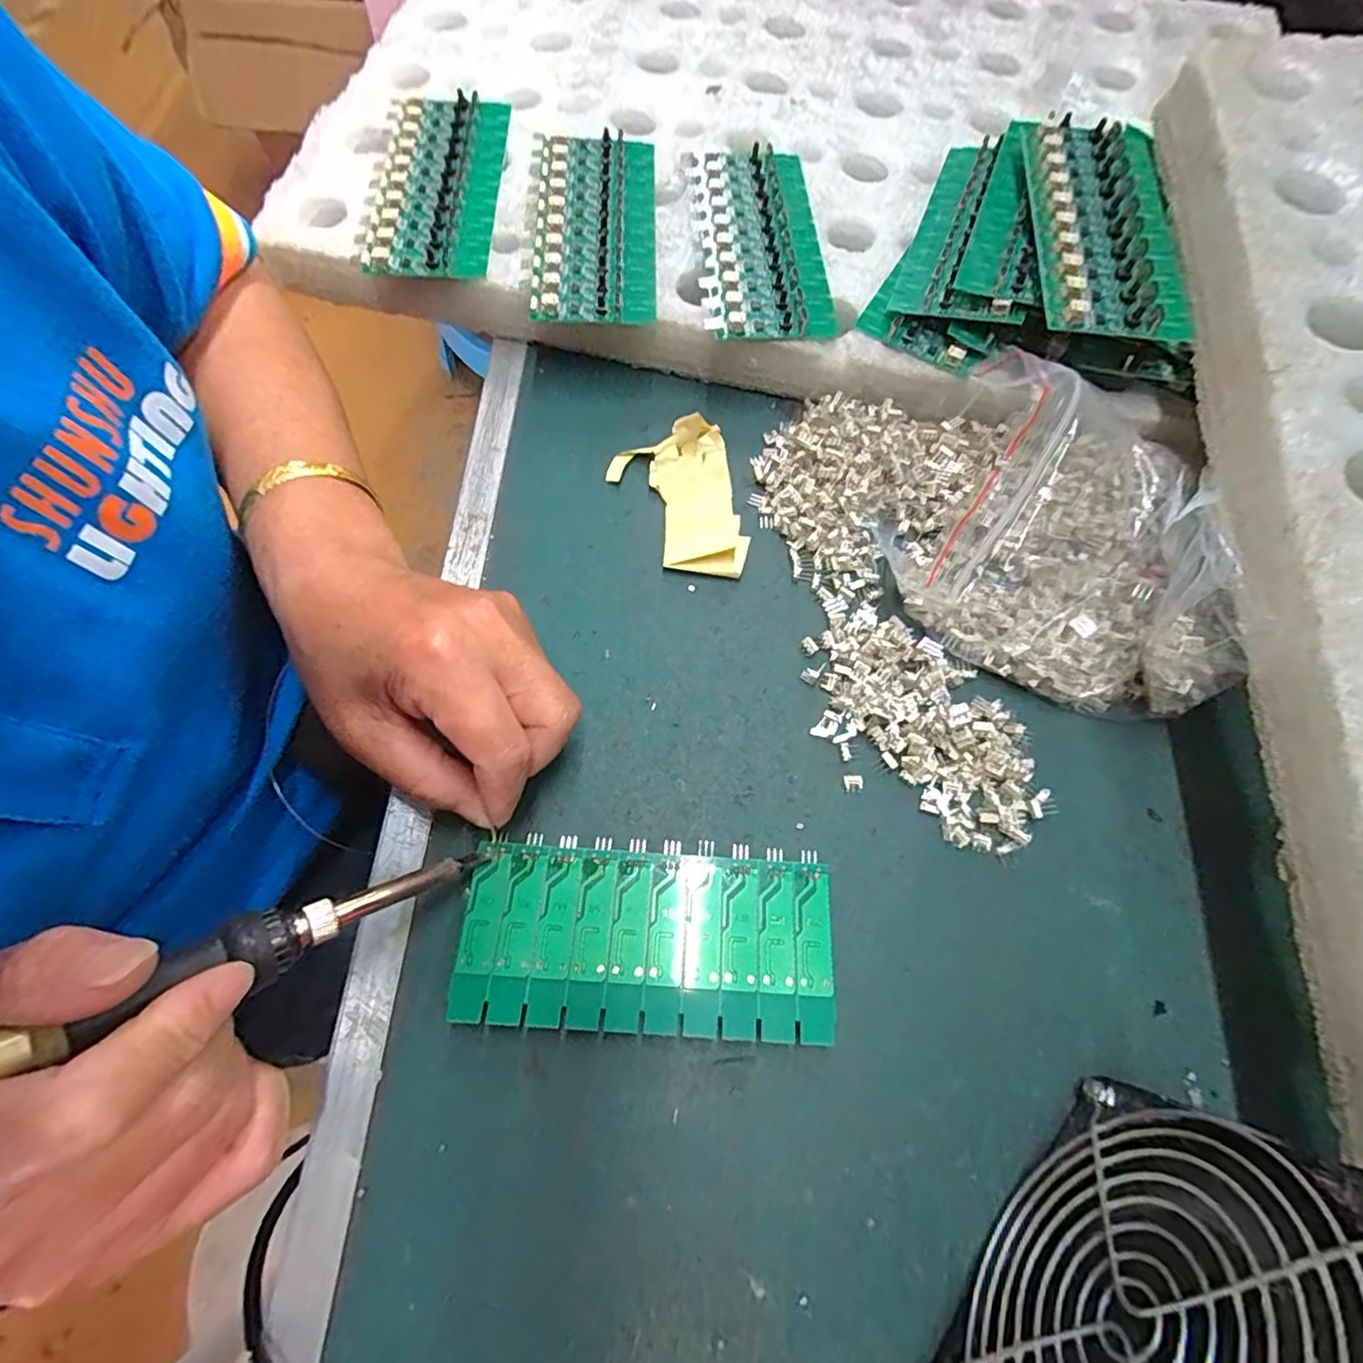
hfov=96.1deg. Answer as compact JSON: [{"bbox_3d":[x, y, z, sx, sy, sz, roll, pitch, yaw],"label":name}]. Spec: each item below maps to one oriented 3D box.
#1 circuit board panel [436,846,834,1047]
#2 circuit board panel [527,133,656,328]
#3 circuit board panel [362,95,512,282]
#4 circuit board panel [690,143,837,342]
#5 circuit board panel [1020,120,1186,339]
[{"bbox_3d":[-0.013,0.097,0.232,0.137,0.009,0.062,4,69,0],"label":"circuit board panel"},{"bbox_3d":[-0.046,-0.245,0.324,0.060,0.009,0.135,-1,69,-1],"label":"circuit board panel"},{"bbox_3d":[-0.131,-0.271,0.332,0.062,0.010,0.131,0,69,0],"label":"circuit board panel"},{"bbox_3d":[0.041,-0.236,0.324,0.064,0.007,0.137,-4,69,-2],"label":"circuit board panel"},{"bbox_3d":[0.196,-0.218,0.288,0.059,0.010,0.143,6,69,2],"label":"circuit board panel"}]

